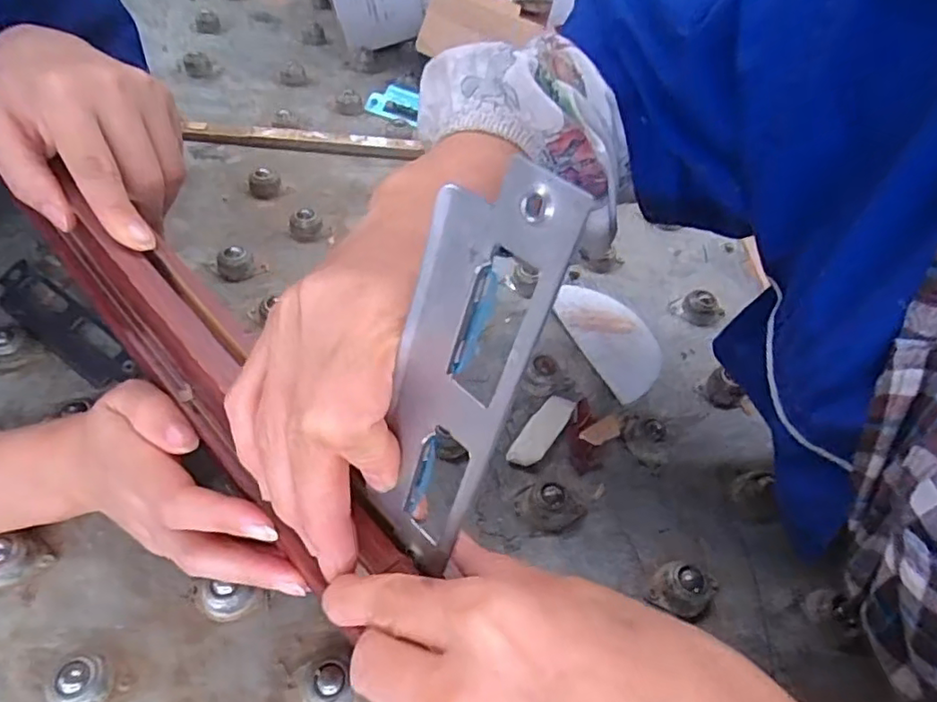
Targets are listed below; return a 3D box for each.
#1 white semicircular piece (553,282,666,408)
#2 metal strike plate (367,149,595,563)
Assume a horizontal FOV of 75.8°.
[{"bbox_3d":[0.109,-0.012,0.457,0.059,0.006,0.106,-18,55,-19],"label":"white semicircular piece"},{"bbox_3d":[-0.005,0.012,0.168,0.038,0.132,0.006,34,37,20],"label":"metal strike plate"}]

